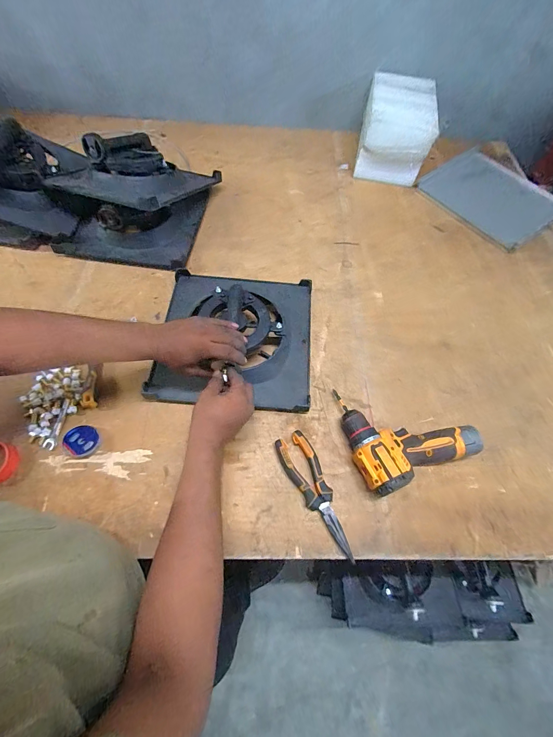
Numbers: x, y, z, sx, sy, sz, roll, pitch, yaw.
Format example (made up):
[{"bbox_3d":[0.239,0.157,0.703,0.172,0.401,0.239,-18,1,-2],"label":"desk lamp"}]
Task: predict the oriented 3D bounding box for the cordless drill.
[{"bbox_3d":[0.230,0.108,0.533,0.213,0.062,0.184,-8,65,-7],"label":"cordless drill"}]

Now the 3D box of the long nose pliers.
[{"bbox_3d":[0.061,0.204,0.496,0.056,0.023,0.199,-20,67,-12],"label":"long nose pliers"}]

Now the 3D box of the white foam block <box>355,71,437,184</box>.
[{"bbox_3d":[0.340,-0.682,0.876,0.176,0.173,0.234,11,64,2],"label":"white foam block"}]

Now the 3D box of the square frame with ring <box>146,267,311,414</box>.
[{"bbox_3d":[-0.078,-0.078,0.591,0.295,0.075,0.300,5,64,-1],"label":"square frame with ring"}]

